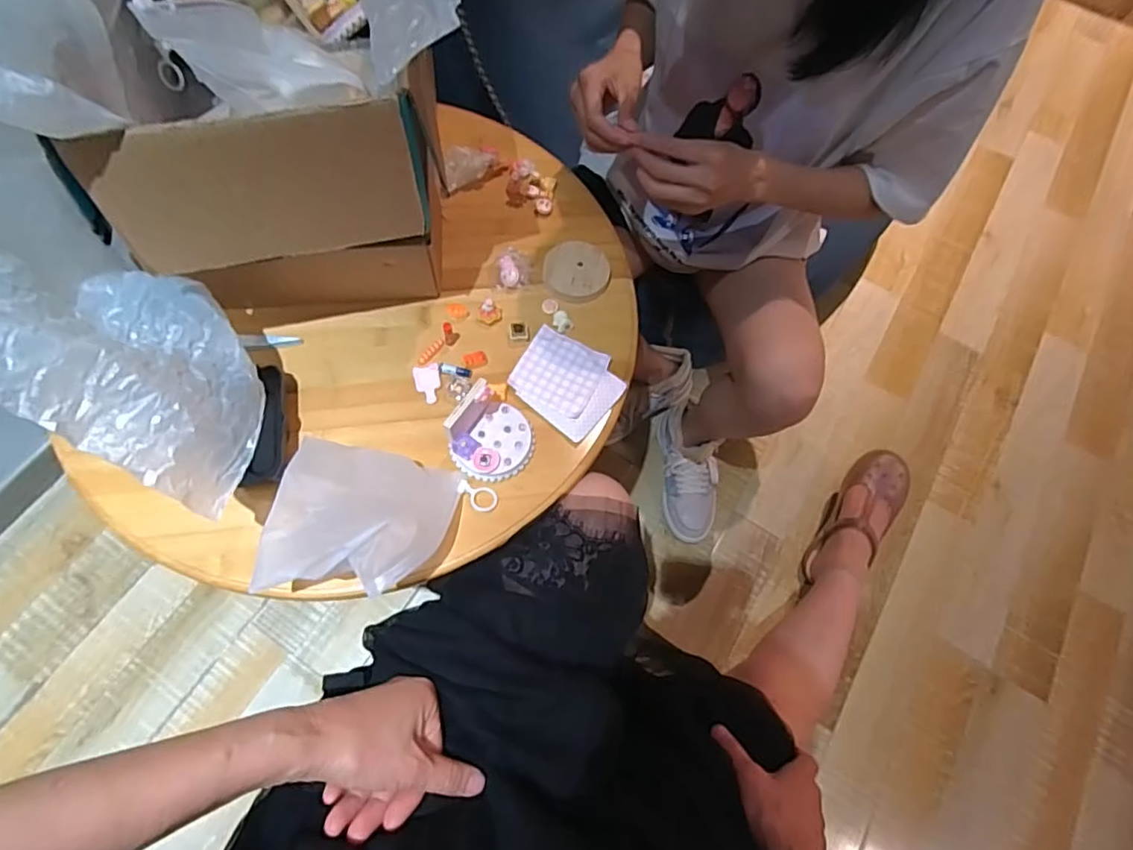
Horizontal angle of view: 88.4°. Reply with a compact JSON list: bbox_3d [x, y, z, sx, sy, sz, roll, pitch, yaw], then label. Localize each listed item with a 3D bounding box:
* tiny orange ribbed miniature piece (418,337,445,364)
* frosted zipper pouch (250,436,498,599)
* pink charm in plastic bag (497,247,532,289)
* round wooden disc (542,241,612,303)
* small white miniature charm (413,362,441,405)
[{"bbox_3d":[-0.134,-0.072,0.577,0.009,0.008,0.033,37,70,11],"label":"tiny orange ribbed miniature piece"},{"bbox_3d":[-0.154,0.079,0.485,0.168,0.075,0.127,7,68,0],"label":"frosted zipper pouch"},{"bbox_3d":[-0.055,-0.167,0.616,0.036,0.014,0.053,0,68,-4],"label":"pink charm in plastic bag"},{"bbox_3d":[0.012,-0.162,0.614,0.068,0.014,0.067,1,67,-3],"label":"round wooden disc"},{"bbox_3d":[-0.134,-0.040,0.564,0.024,0.009,0.038,-10,69,-8],"label":"small white miniature charm"}]

